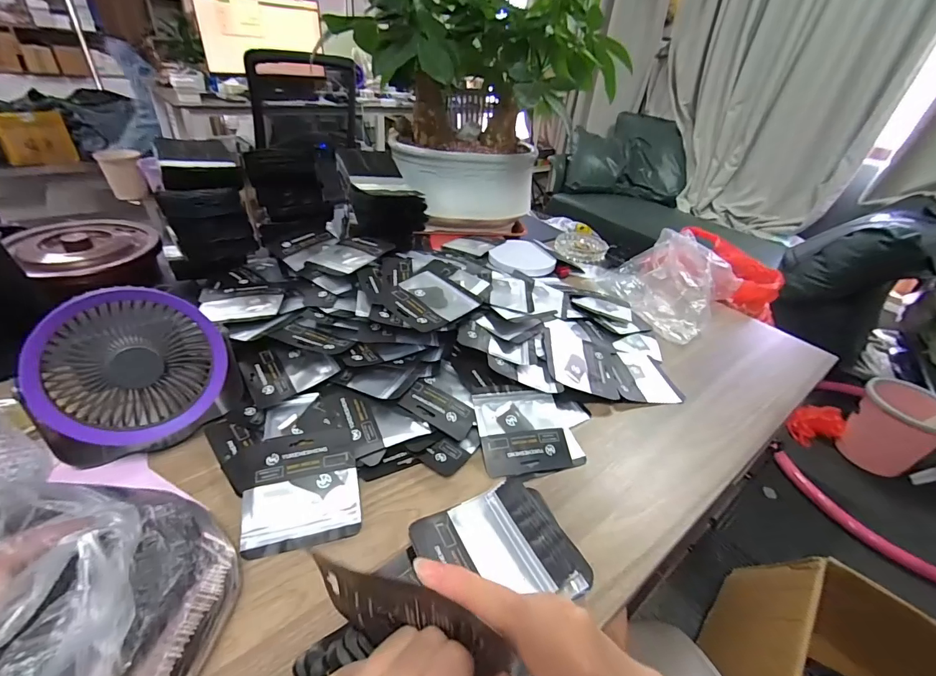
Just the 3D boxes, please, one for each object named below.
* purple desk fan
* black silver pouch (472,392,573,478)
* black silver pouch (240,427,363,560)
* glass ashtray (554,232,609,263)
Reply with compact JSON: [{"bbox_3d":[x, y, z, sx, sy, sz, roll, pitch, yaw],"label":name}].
[{"bbox_3d":[-0.319,0.033,0.401,0.162,0.147,0.070,-19,43,-32],"label":"purple desk fan"},{"bbox_3d":[0.064,0.110,0.486,0.104,0.013,0.097,-3,55,-15],"label":"black silver pouch"},{"bbox_3d":[-0.164,0.145,0.402,0.105,0.008,0.112,-9,54,-16],"label":"black silver pouch"},{"bbox_3d":[0.267,-0.217,0.961,0.115,0.027,0.123,19,37,16],"label":"glass ashtray"}]

